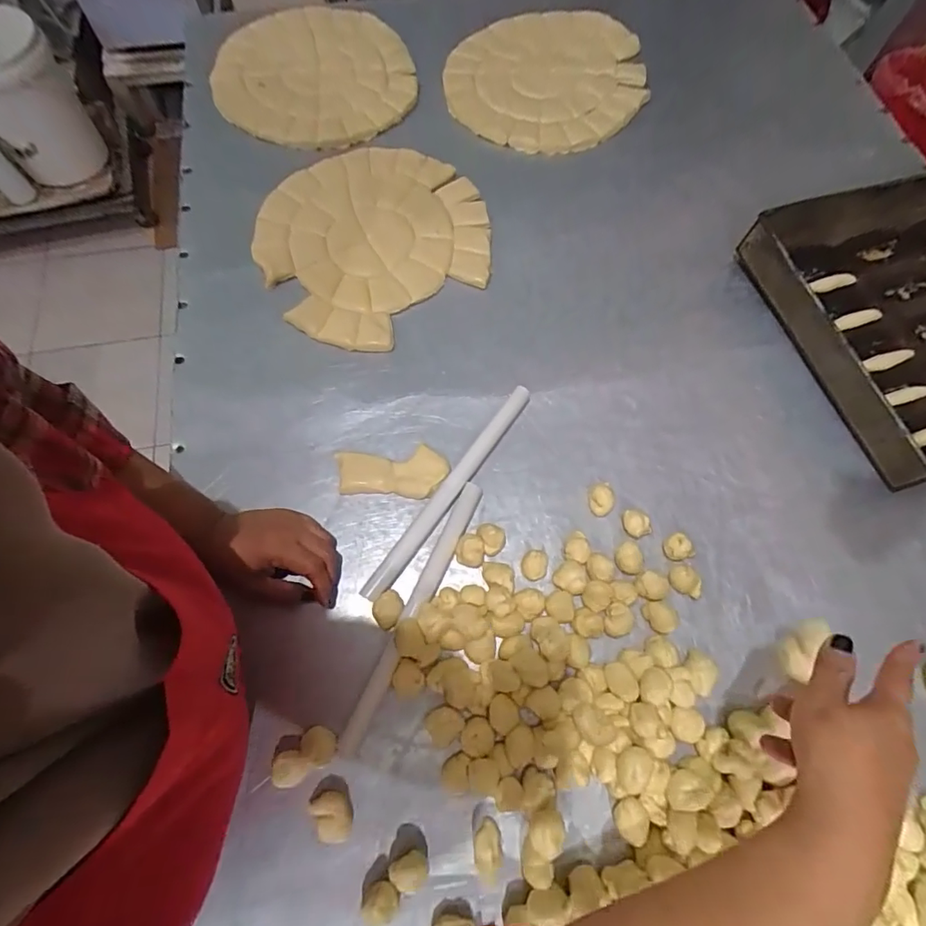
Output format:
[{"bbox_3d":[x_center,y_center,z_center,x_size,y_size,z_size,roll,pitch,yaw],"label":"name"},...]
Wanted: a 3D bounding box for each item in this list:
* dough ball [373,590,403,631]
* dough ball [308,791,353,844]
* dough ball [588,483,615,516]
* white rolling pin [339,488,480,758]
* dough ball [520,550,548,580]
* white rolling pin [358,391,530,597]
[{"bbox_3d":[-0.071,0.140,0.468,0.027,0.018,0.032,37,71,12],"label":"dough ball"},{"bbox_3d":[-0.108,0.294,0.409,0.029,0.015,0.037,-23,70,-11],"label":"dough ball"},{"bbox_3d":[0.145,0.039,0.517,0.026,0.016,0.034,-6,68,-5],"label":"dough ball"},{"bbox_3d":[-0.044,0.139,0.467,0.022,0.023,0.270,25,69,7],"label":"white rolling pin"},{"bbox_3d":[0.071,0.102,0.486,0.027,0.022,0.025,1,68,-2],"label":"dough ball"},{"bbox_3d":[-0.013,0.023,0.517,0.024,0.024,0.277,34,70,11],"label":"white rolling pin"}]

